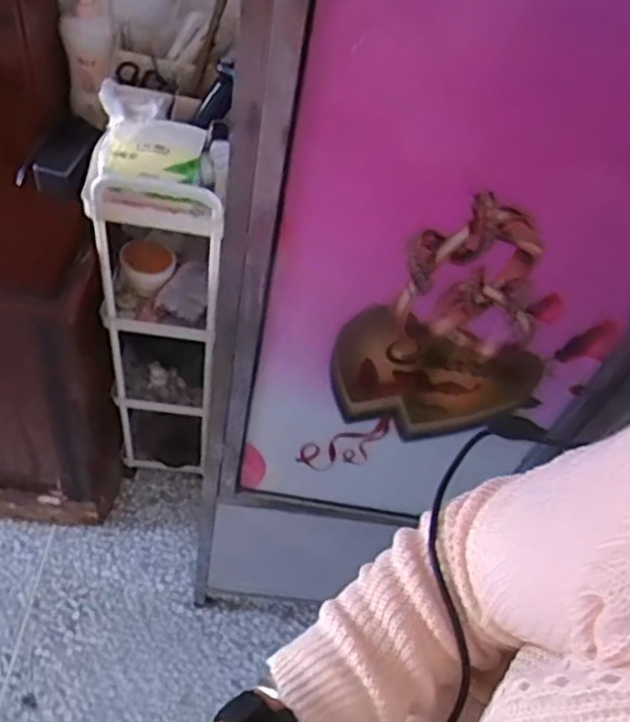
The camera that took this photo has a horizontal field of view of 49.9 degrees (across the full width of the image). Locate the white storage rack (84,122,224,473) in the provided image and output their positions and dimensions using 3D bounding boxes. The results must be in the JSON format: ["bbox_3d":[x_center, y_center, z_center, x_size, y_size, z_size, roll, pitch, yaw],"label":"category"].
[{"bbox_3d":[-0.268,-0.076,1.251,0.210,0.779,0.205,8,52,-6],"label":"white storage rack"}]

